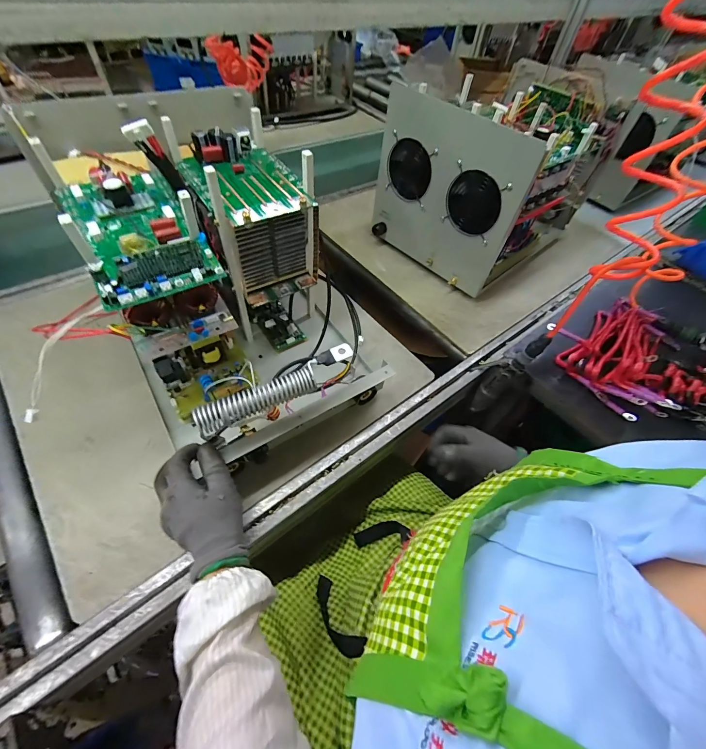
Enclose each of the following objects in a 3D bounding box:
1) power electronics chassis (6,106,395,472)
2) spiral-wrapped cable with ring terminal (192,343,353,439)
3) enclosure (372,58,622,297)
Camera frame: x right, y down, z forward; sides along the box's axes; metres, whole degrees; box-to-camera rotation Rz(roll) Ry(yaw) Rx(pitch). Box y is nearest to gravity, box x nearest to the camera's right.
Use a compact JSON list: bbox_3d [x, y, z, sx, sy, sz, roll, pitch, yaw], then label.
[{"bbox_3d":[-0.170,-0.129,0.490,0.309,0.292,0.409,-26,59,-23],"label":"power electronics chassis"},{"bbox_3d":[-0.087,0.014,0.404,0.196,0.028,0.029,-28,60,-20],"label":"spiral-wrapped cable with ring terminal"},{"bbox_3d":[0.346,-0.462,0.798,0.508,0.319,0.306,-33,65,-27],"label":"enclosure"}]

